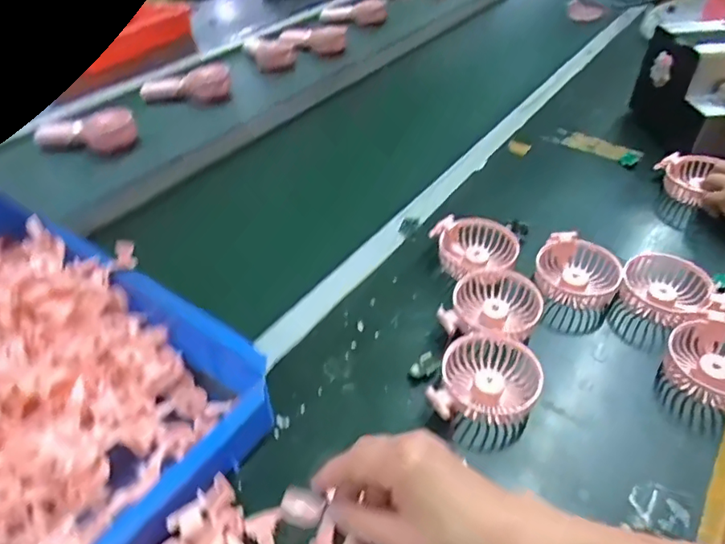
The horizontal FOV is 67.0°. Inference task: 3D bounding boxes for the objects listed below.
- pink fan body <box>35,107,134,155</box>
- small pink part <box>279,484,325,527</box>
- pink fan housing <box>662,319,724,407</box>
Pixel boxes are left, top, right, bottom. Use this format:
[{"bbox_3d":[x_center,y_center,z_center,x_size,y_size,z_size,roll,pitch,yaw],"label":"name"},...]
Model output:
[{"bbox_3d":[-0.493,-0.249,0.955,0.177,0.043,0.079,3,41,8],"label":"pink fan body"},{"bbox_3d":[-0.043,0.165,0.385,0.030,0.011,0.024,17,67,18],"label":"small pink part"},{"bbox_3d":[0.334,0.091,0.518,0.089,0.042,0.083,30,51,33],"label":"pink fan housing"}]

